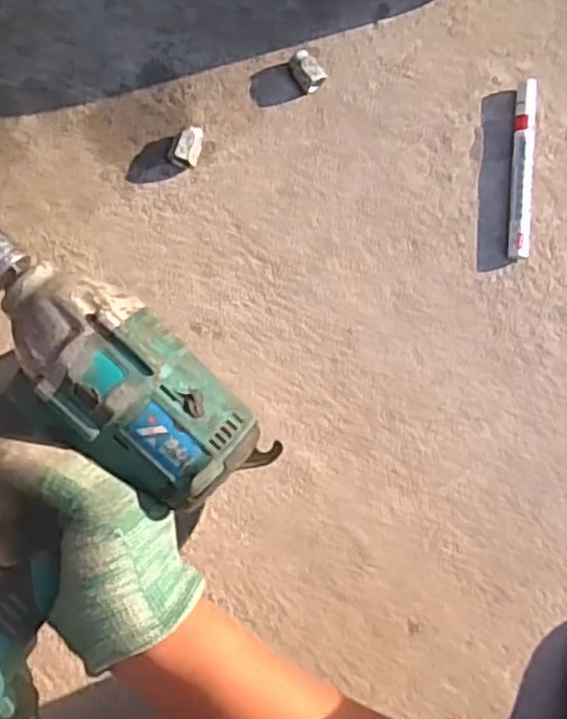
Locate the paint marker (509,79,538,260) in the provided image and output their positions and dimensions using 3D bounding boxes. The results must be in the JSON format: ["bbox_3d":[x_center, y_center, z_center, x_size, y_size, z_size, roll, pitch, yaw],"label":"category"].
[{"bbox_3d":[0.193,-0.153,0.597,0.016,0.021,0.140,3,86,-7],"label":"paint marker"}]

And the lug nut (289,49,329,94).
[{"bbox_3d":[0.018,-0.224,0.578,0.022,0.020,0.029,-36,92,-8],"label":"lug nut"}]

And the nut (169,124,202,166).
[{"bbox_3d":[-0.072,-0.161,0.560,0.020,0.020,0.027,23,84,-6],"label":"nut"}]

